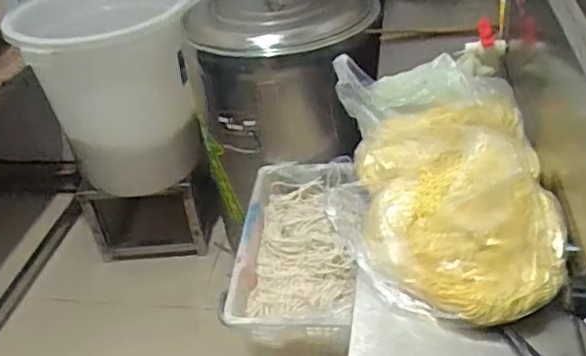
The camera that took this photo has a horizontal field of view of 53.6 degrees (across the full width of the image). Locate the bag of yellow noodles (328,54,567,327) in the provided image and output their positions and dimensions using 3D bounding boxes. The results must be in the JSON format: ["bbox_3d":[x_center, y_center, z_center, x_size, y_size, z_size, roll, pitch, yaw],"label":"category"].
[{"bbox_3d":[0.178,-0.009,0.733,0.278,0.145,0.365,2,37,12],"label":"bag of yellow noodles"}]

